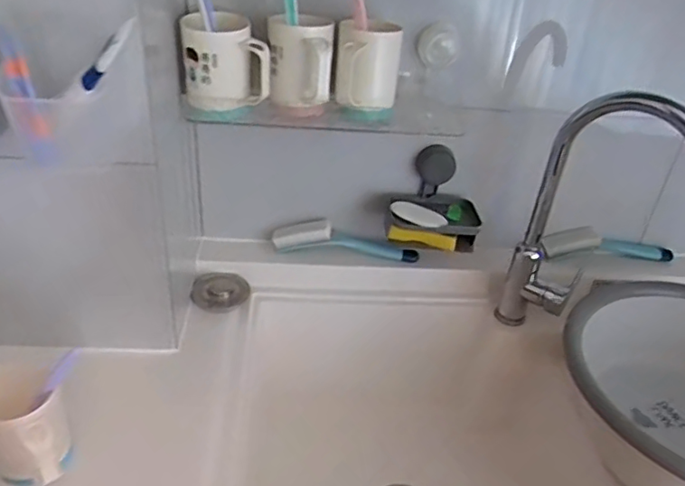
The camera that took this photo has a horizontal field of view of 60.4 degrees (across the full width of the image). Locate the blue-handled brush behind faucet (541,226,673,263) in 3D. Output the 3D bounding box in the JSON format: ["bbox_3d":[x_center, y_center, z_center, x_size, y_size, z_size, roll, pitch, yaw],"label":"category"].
[{"bbox_3d":[0.413,0.001,0.908,0.199,0.054,0.020,2,32,-2],"label":"blue-handled brush behind faucet"}]

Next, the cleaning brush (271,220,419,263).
[{"bbox_3d":[0.004,-0.002,0.932,0.230,0.046,0.053,2,32,-2],"label":"cleaning brush"}]

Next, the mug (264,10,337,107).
[{"bbox_3d":[-0.052,-0.235,0.747,0.085,0.092,0.118,0,32,-5],"label":"mug"}]

